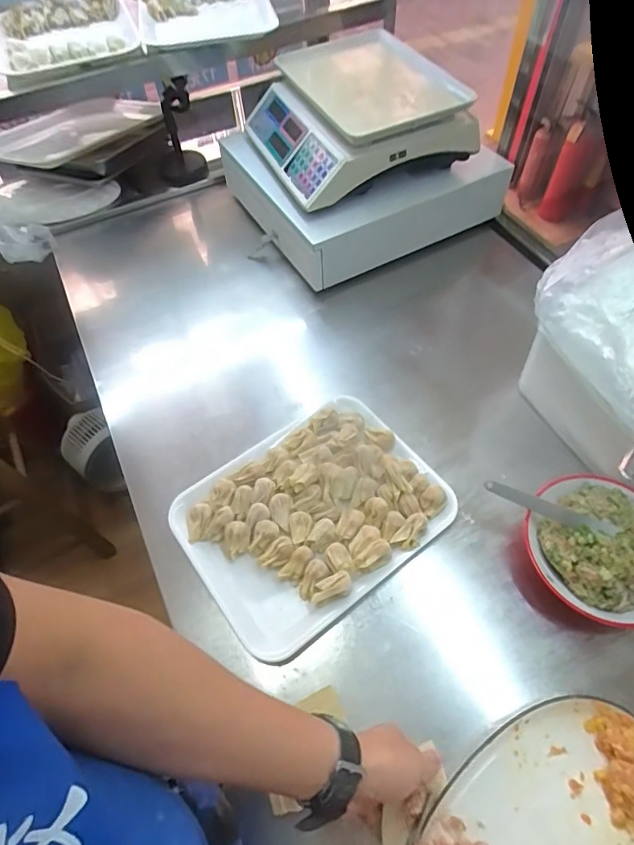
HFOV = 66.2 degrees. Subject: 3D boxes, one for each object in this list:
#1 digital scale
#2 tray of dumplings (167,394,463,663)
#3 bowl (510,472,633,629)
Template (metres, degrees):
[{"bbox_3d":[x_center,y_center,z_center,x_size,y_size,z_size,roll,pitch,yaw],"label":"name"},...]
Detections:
[{"bbox_3d":[0.056,-0.575,0.883,0.325,0.105,0.391,-21,58,-11],"label":"digital scale"},{"bbox_3d":[-0.005,0.113,0.634,0.313,0.037,0.247,-33,61,-17],"label":"tray of dumplings"},{"bbox_3d":[0.325,0.150,0.565,0.155,0.113,0.165,-1,57,2],"label":"bowl"}]

